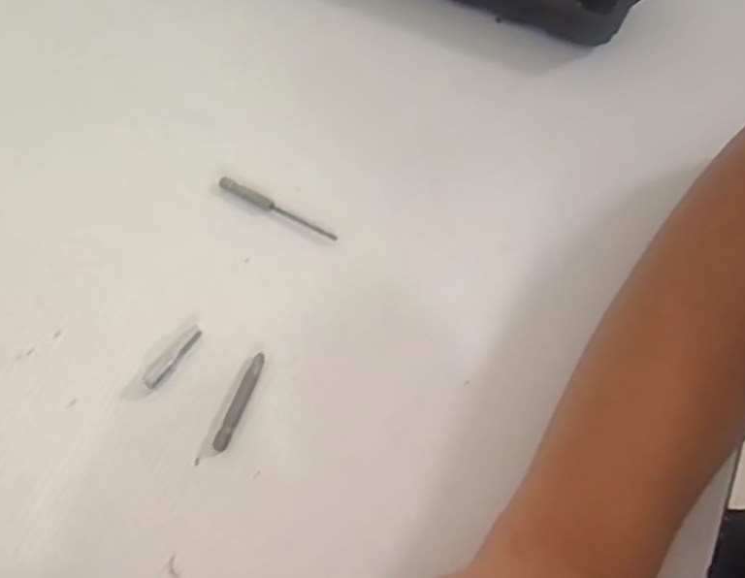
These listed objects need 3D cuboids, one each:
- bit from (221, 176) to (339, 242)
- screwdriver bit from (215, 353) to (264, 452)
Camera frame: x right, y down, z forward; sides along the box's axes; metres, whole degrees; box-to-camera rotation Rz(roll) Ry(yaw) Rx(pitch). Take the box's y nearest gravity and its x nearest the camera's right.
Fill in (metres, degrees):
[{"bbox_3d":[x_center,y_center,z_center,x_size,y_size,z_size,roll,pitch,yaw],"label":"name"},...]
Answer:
[{"bbox_3d":[-0.051,-0.043,0.382,0.074,0.004,0.007,25,66,13],"label":"bit"},{"bbox_3d":[-0.062,0.053,0.337,0.006,0.006,0.049,19,65,10],"label":"screwdriver bit"}]

